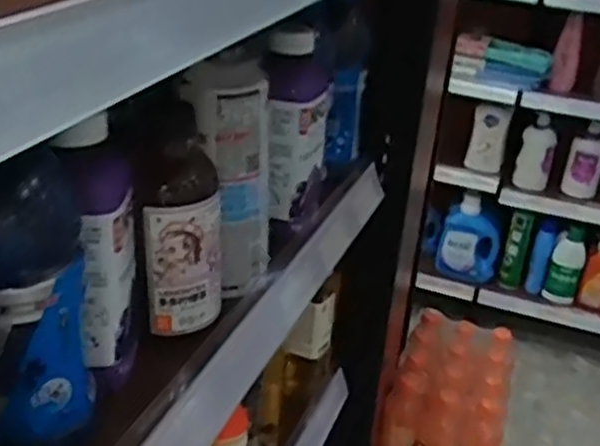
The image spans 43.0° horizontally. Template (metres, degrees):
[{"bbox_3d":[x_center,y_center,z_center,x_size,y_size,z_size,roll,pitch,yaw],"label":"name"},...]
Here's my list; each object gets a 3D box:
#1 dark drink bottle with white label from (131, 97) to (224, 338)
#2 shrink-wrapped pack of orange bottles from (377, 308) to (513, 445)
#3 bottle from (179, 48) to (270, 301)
[{"bbox_3d":[-0.081,-0.005,0.524,0.058,0.149,0.064,3,28,-3],"label":"dark drink bottle with white label"},{"bbox_3d":[0.243,0.310,1.248,0.178,0.226,0.236,14,29,15],"label":"shrink-wrapped pack of orange bottles"},{"bbox_3d":[-0.051,-0.034,0.568,0.054,0.173,0.058,16,30,20],"label":"bottle"}]

